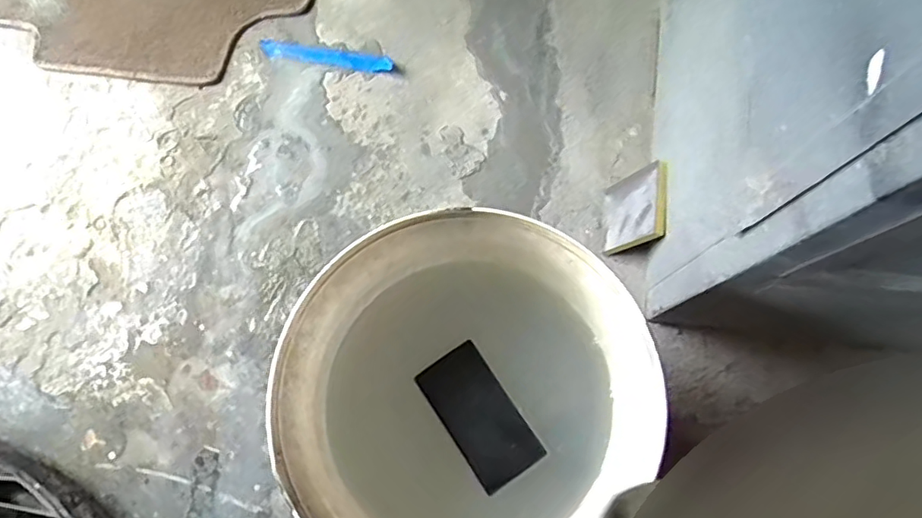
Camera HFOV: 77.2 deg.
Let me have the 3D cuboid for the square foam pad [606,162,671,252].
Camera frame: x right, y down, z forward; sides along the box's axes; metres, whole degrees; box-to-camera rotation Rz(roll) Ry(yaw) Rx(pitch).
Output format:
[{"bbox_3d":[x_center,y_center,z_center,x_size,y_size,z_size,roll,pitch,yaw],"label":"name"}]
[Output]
[{"bbox_3d":[0.226,-0.070,0.757,0.019,0.117,0.107,14,72,-18],"label":"square foam pad"}]

